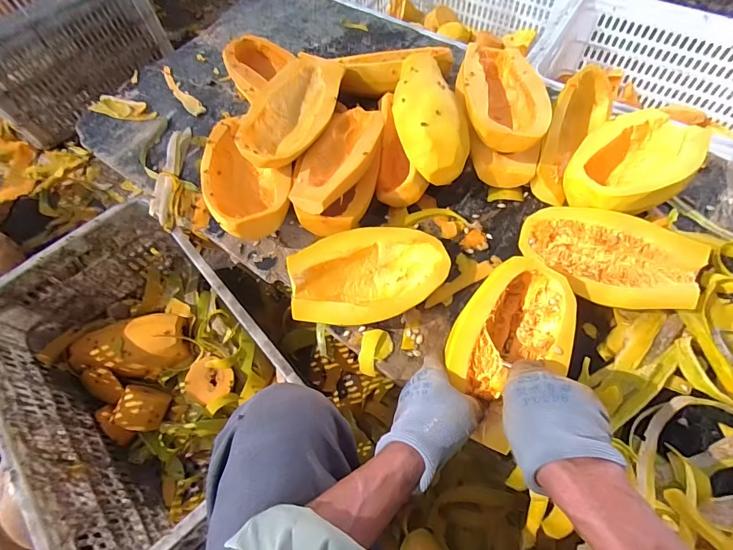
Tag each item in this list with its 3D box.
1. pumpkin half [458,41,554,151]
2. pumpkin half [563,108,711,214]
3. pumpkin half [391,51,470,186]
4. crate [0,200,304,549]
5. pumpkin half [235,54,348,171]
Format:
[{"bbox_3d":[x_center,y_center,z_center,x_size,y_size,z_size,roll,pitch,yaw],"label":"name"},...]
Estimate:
[{"bbox_3d":[0.205,-0.278,0.600,0.125,0.057,0.250,-4,64,1],"label":"pumpkin half"},{"bbox_3d":[0.376,-0.155,0.564,0.210,0.070,0.132,-33,67,-12],"label":"pumpkin half"},{"bbox_3d":[0.093,-0.256,0.591,0.101,0.065,0.239,-1,64,3],"label":"pumpkin half"},{"bbox_3d":[-0.359,0.155,0.672,0.346,0.247,0.472,-40,69,-15],"label":"crate"},{"bbox_3d":[-0.110,-0.247,0.595,0.108,0.045,0.233,14,66,10],"label":"pumpkin half"}]

